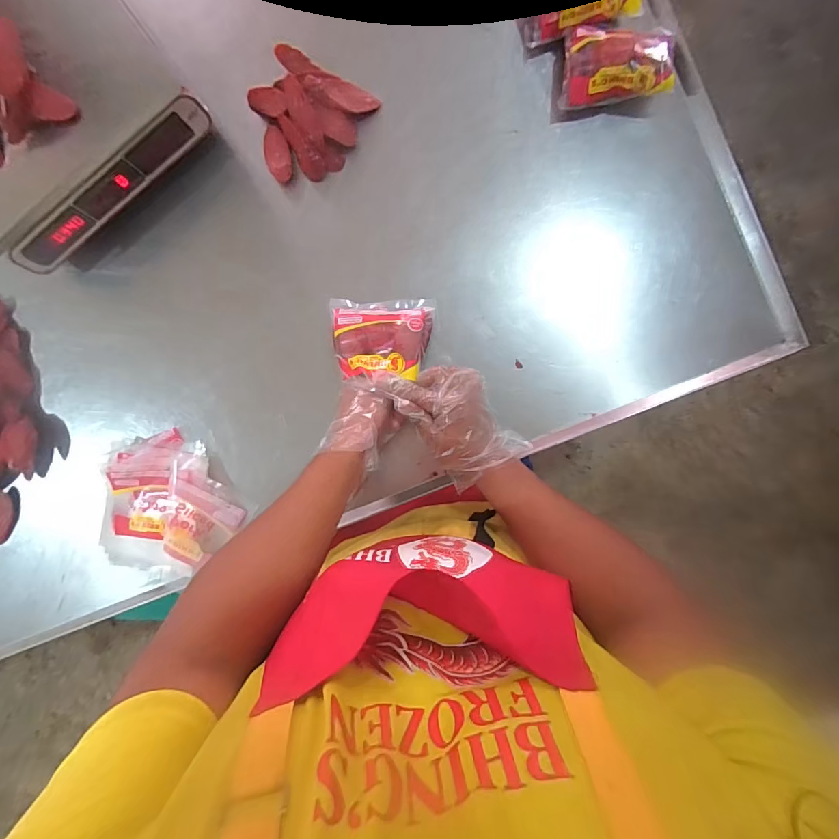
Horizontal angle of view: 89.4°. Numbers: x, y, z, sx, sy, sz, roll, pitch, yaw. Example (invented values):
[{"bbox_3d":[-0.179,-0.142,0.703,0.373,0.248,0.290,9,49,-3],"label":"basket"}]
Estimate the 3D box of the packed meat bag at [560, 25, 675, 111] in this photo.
[{"bbox_3d":[0.256,-0.461,0.553,0.134,0.050,0.091,0,93,5],"label":"packed meat bag"}]

